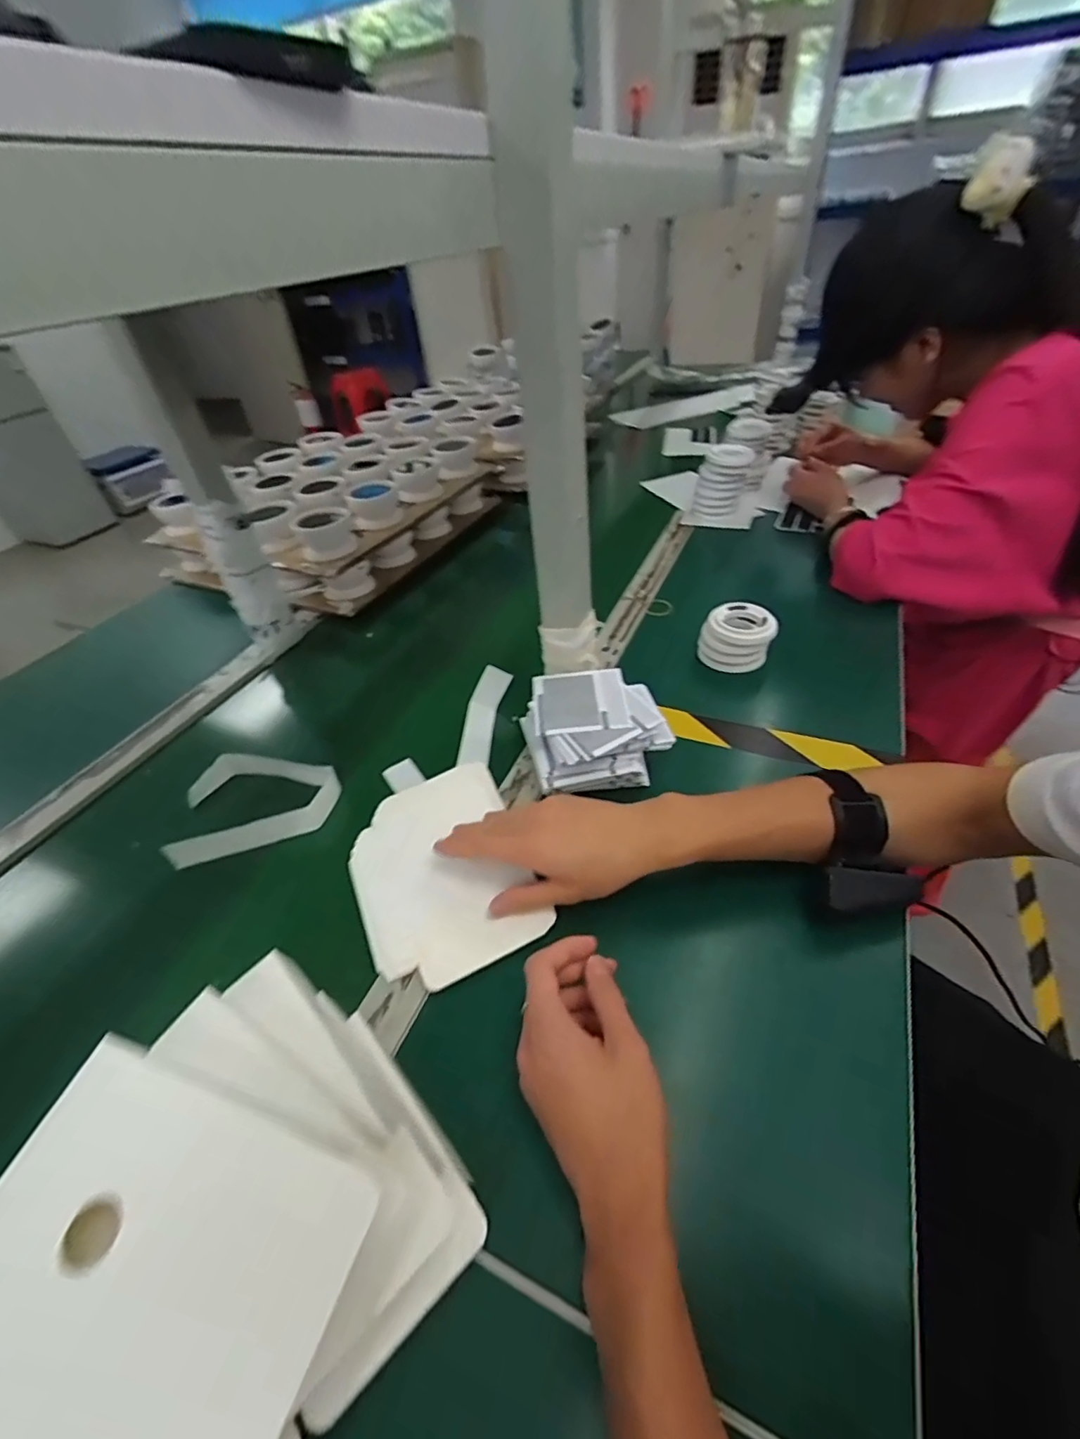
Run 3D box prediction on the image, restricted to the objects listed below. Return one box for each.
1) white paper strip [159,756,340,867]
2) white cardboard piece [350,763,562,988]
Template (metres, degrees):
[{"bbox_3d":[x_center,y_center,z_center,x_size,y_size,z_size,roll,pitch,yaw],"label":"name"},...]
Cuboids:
[{"bbox_3d":[-0.272,0.079,0.548,0.143,0.025,0.121,-8,41,-2],"label":"white paper strip"},{"bbox_3d":[-0.084,0.122,0.471,0.137,0.007,0.191,-22,45,-13],"label":"white cardboard piece"}]

